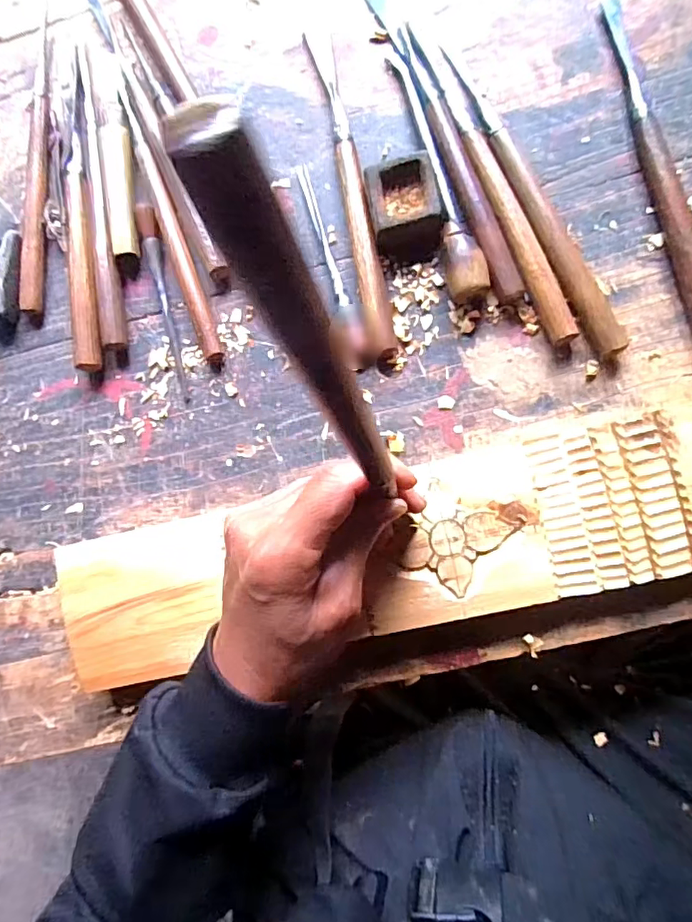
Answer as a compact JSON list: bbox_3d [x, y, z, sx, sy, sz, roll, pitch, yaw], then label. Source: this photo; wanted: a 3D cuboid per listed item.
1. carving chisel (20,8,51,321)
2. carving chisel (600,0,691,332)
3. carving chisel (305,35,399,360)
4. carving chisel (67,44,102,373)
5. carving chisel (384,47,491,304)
[{"bbox_3d":[-0.236,-0.229,0.404,0.017,0.011,0.232,0,87,8],"label":"carving chisel"},{"bbox_3d":[0.209,-0.191,0.342,0.021,0.018,0.253,-13,85,7],"label":"carving chisel"},{"bbox_3d":[0.004,-0.192,0.370,0.017,0.015,0.243,-12,85,7],"label":"carving chisel"},{"bbox_3d":[-0.196,-0.188,0.392,0.019,0.018,0.240,-5,86,7],"label":"carving chisel"},{"bbox_3d":[0.063,-0.202,0.357,0.027,0.025,0.194,-12,85,7],"label":"carving chisel"}]

